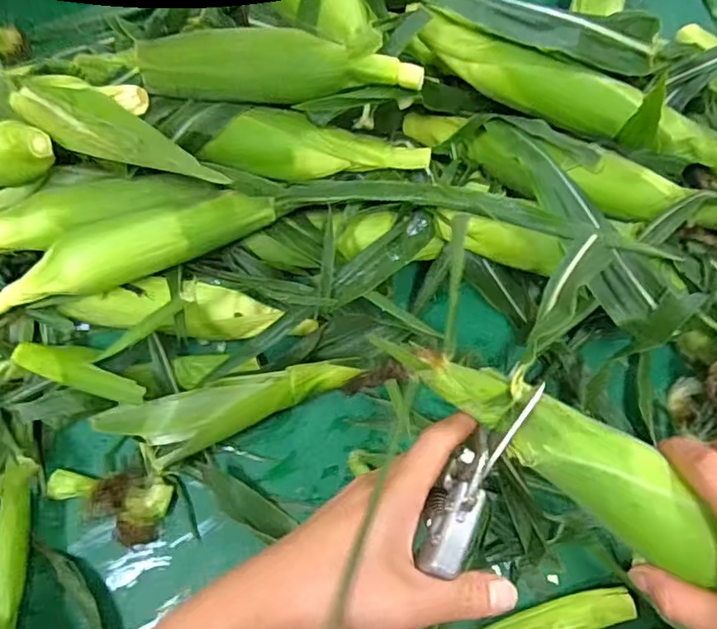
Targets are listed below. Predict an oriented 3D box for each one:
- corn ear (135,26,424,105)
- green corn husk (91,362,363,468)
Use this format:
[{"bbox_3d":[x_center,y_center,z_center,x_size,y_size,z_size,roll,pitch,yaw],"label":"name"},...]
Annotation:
[{"bbox_3d":[-0.074,-0.206,0.495,0.253,0.055,0.047,9,74,5],"label":"corn ear"},{"bbox_3d":[-0.116,0.090,0.527,0.233,0.044,0.057,-13,73,-2],"label":"green corn husk"}]

